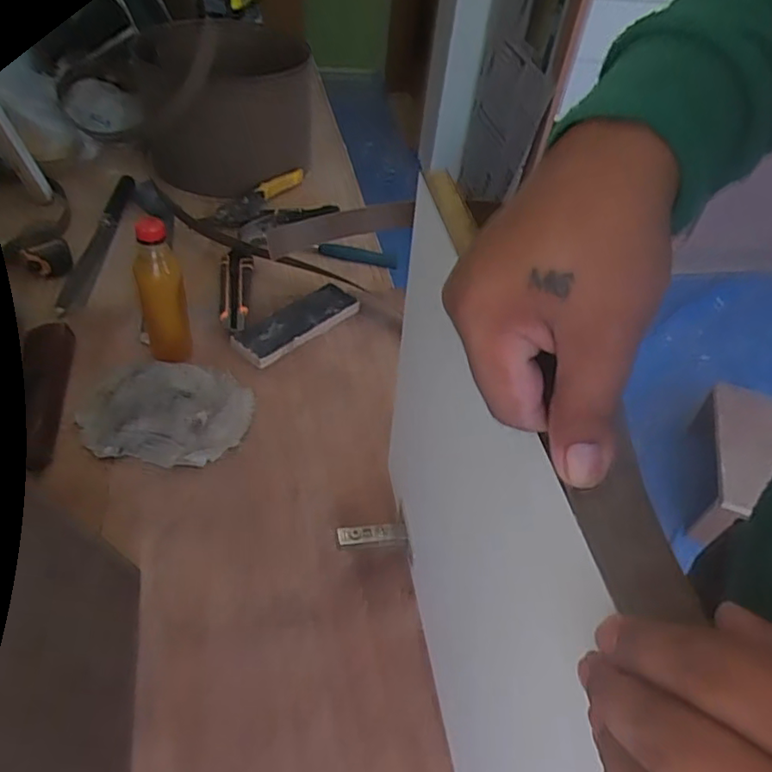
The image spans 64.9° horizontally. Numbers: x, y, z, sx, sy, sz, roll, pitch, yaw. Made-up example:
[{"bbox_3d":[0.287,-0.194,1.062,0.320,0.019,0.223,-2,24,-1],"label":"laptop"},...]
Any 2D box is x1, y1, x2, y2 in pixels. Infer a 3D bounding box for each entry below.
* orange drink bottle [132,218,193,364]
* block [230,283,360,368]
[{"bbox_3d":[-0.249,-0.099,0.678,0.051,0.166,0.046,-14,50,-18],"label":"orange drink bottle"},{"bbox_3d":[-0.114,-0.088,0.800,0.067,0.017,0.180,36,53,25],"label":"block"}]

